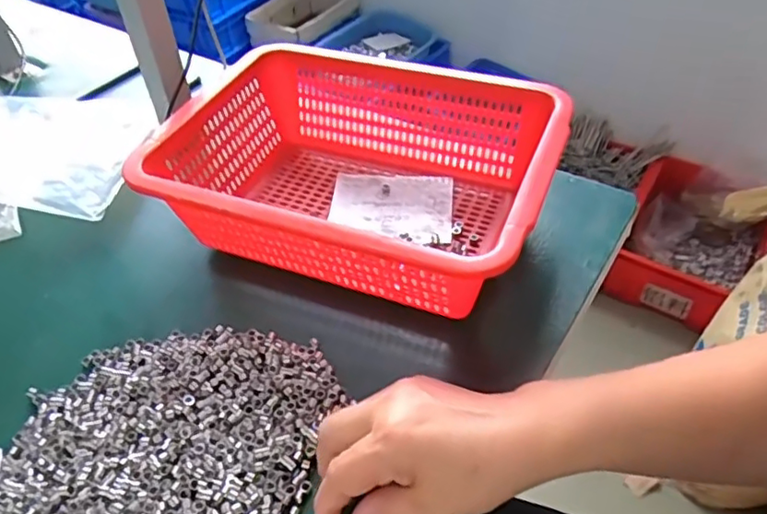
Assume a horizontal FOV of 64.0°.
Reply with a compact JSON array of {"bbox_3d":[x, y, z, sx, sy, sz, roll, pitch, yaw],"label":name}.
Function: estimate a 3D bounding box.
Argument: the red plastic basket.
[{"bbox_3d":[-0.026,-0.066,0.511,0.309,0.095,0.225,16,48,18],"label":"red plastic basket"}]

